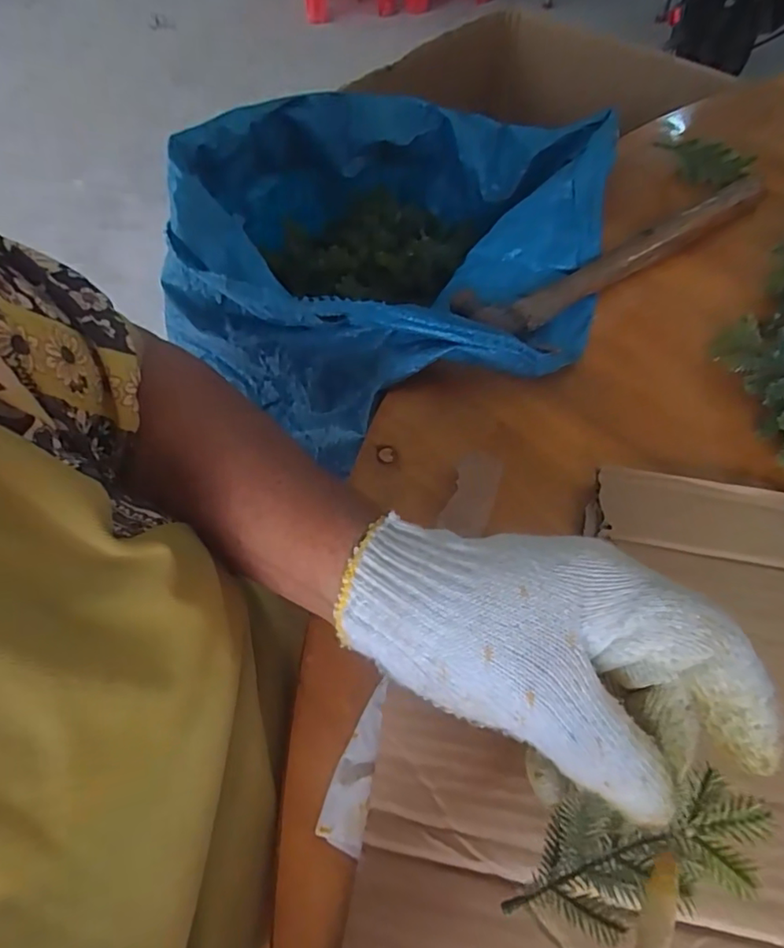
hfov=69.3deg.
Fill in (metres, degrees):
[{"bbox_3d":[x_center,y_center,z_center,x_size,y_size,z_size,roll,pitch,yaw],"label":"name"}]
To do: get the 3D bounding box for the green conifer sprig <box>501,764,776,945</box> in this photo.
[{"bbox_3d":[0.080,0.130,0.192,0.090,0.019,0.036,-31,55,17],"label":"green conifer sprig"}]

